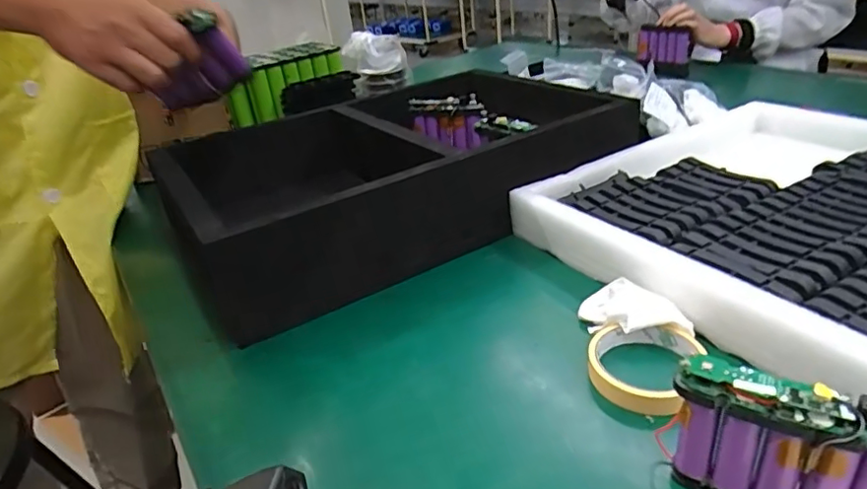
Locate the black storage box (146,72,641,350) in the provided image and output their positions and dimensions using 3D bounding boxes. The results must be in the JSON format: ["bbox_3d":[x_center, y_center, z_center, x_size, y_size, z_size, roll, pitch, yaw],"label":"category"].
[{"bbox_3d":[-0.067,-0.112,0.762,0.546,0.120,0.388,-22,33,-25],"label":"black storage box"}]

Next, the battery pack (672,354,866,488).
[{"bbox_3d":[0.196,0.115,0.309,0.112,0.089,0.024,9,33,26],"label":"battery pack"}]

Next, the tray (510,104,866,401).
[{"bbox_3d":[0.385,-0.029,0.554,0.496,0.047,0.456,-21,33,-23],"label":"tray"}]

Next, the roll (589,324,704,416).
[{"bbox_3d":[0.163,0.093,0.438,0.077,0.021,0.085,16,37,34],"label":"roll"}]

